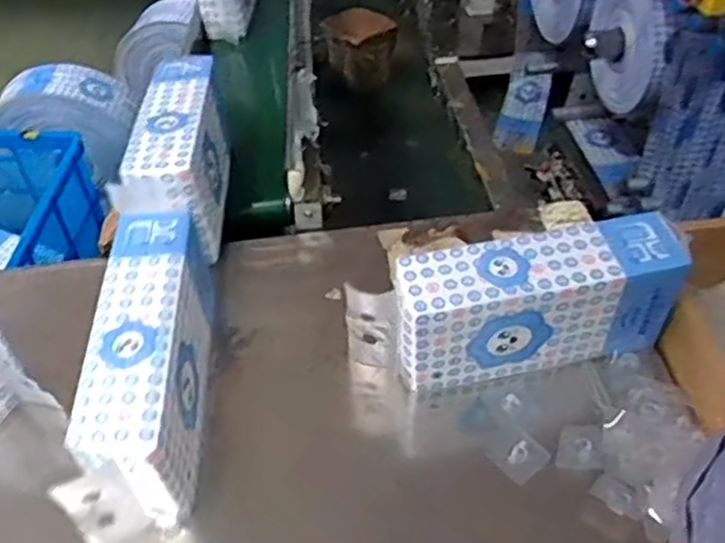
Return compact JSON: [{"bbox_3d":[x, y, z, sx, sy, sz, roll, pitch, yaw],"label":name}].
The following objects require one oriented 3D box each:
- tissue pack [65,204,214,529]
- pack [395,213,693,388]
[{"bbox_3d":[-0.237,0.096,0.813,0.091,0.173,0.333,-4,46,-2],"label":"tissue pack"},{"bbox_3d":[0.207,0.044,0.852,0.339,0.166,0.091,-11,47,-8],"label":"pack"}]

